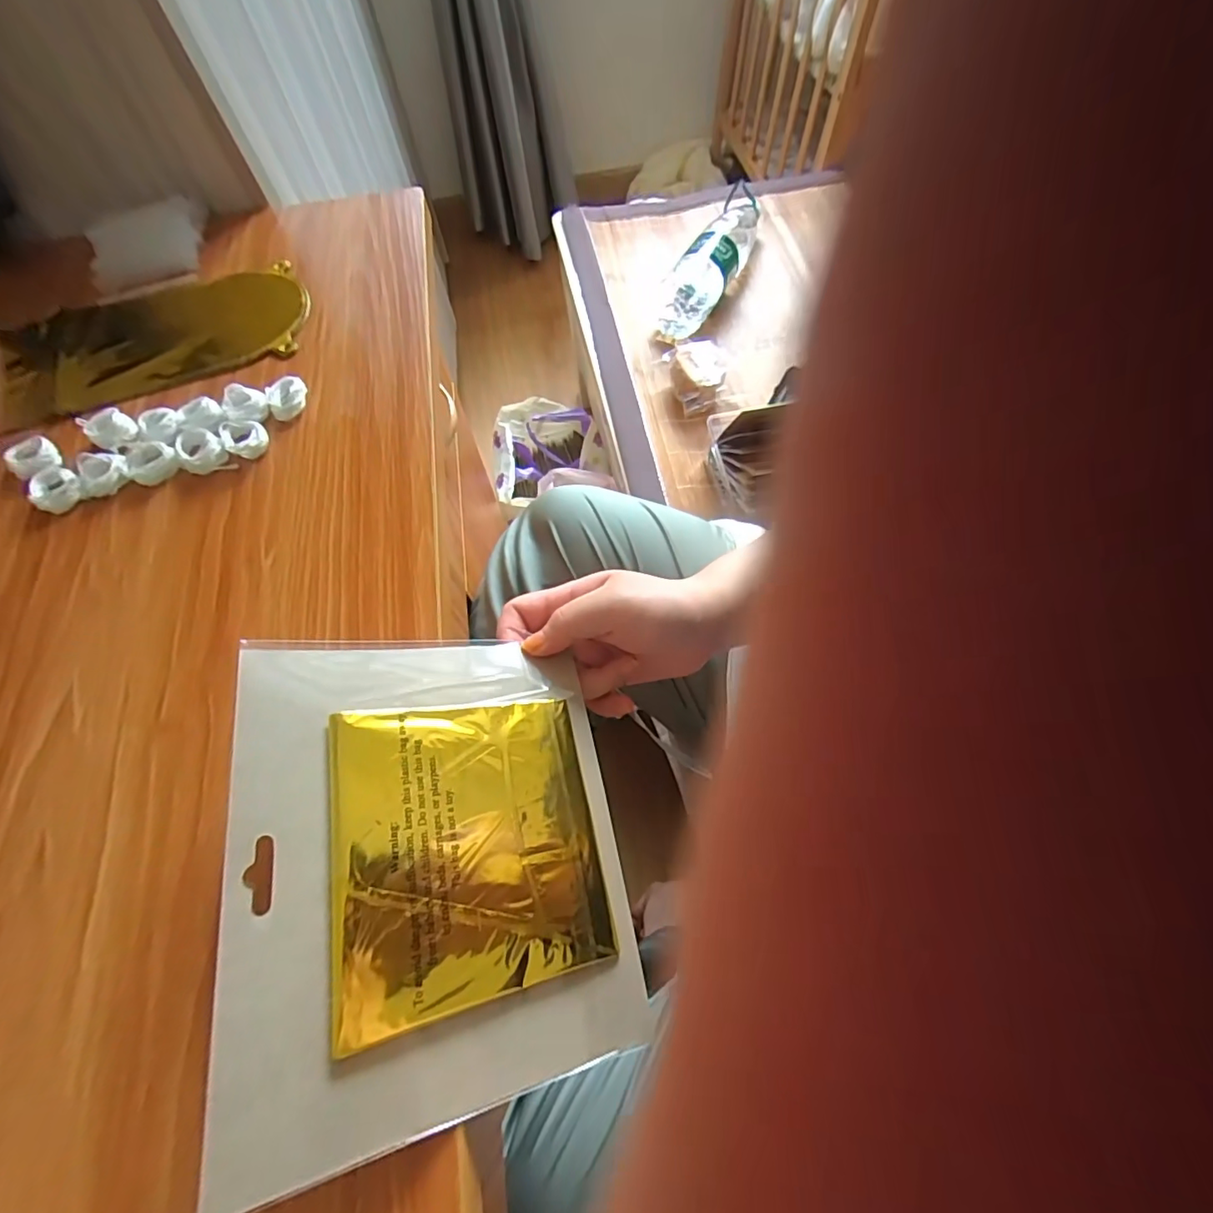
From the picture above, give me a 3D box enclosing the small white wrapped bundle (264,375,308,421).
[{"bbox_3d":[-0.222,-0.146,0.384,0.026,0.009,0.031,-24,65,-10],"label":"small white wrapped bundle"}]

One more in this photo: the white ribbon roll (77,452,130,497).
[{"bbox_3d":[-0.326,-0.088,0.356,0.028,0.012,0.028,-31,66,-13],"label":"white ribbon roll"}]

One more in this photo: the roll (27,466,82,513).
[{"bbox_3d":[-0.355,-0.075,0.354,0.035,0.011,0.028,34,69,17],"label":"roll"}]

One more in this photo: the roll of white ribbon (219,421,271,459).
[{"bbox_3d":[-0.241,-0.113,0.367,0.026,0.010,0.031,-37,68,-16],"label":"roll of white ribbon"}]

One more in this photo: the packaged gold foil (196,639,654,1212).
[{"bbox_3d":[-0.072,0.103,0.245,0.162,0.011,0.193,1,61,-27],"label":"packaged gold foil"}]

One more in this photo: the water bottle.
[{"bbox_3d":[0.189,-0.601,0.945,0.090,0.080,0.347,27,68,16],"label":"water bottle"}]

